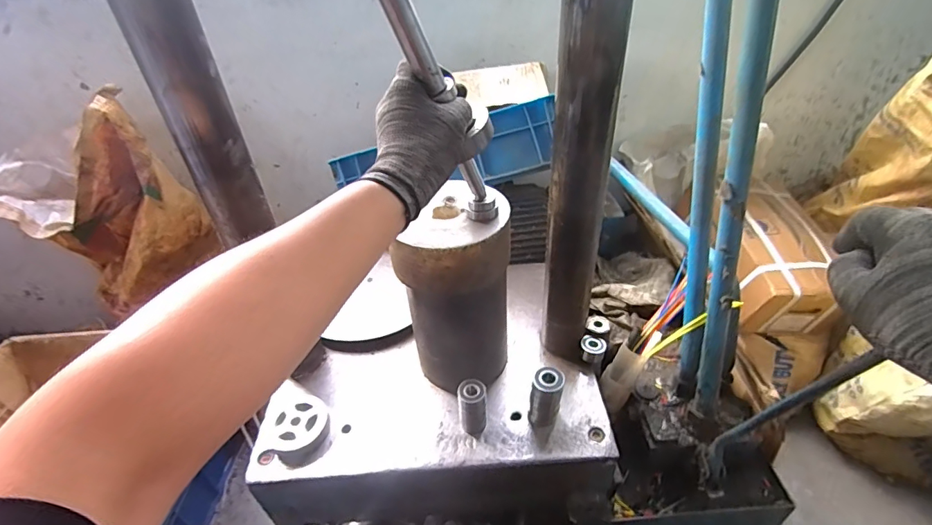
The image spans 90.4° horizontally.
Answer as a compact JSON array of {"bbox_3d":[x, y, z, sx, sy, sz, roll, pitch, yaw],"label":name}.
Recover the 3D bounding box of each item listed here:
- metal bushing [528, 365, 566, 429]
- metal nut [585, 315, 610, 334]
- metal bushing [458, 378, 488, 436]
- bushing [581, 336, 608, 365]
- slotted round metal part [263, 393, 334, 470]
[{"bbox_3d":[0.102,0.174,0.589,0.039,0.081,0.035,6,39,13],"label":"metal bushing"},{"bbox_3d":[0.198,0.091,0.688,0.032,0.006,0.033,16,43,24],"label":"metal nut"},{"bbox_3d":[0.011,0.186,0.589,0.035,0.074,0.036,-3,38,2],"label":"metal bushing"},{"bbox_3d":[0.184,0.126,0.670,0.029,0.032,0.029,-3,38,2],"label":"bushing"},{"bbox_3d":[-0.218,0.217,0.605,0.088,0.029,0.076,27,48,33],"label":"slotted round metal part"}]

